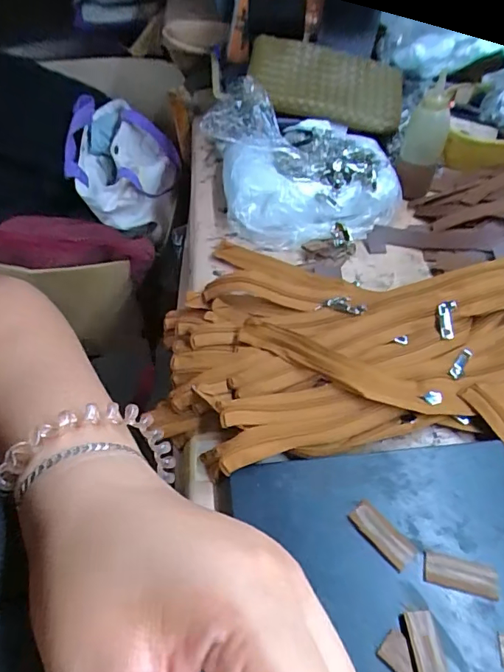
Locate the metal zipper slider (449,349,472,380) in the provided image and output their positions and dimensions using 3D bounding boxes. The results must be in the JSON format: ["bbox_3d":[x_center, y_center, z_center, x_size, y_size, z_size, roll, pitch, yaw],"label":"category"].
[{"bbox_3d":[0.192,0.026,0.449,0.012,0.004,0.035,28,57,19],"label":"metal zipper slider"}]

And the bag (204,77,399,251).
[{"bbox_3d":[0.059,-0.205,0.580,0.237,0.109,0.183,5,52,4],"label":"bag"}]

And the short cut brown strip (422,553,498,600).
[{"bbox_3d":[0.143,0.163,0.333,0.049,0.004,0.021,11,53,8],"label":"short cut brown strip"}]

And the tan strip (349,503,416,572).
[{"bbox_3d":[0.094,0.143,0.352,0.020,0.005,0.049,-34,60,-24],"label":"tan strip"}]

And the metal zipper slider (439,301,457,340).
[{"bbox_3d":[0.185,-0.015,0.462,0.015,0.006,0.037,5,78,9],"label":"metal zipper slider"}]

